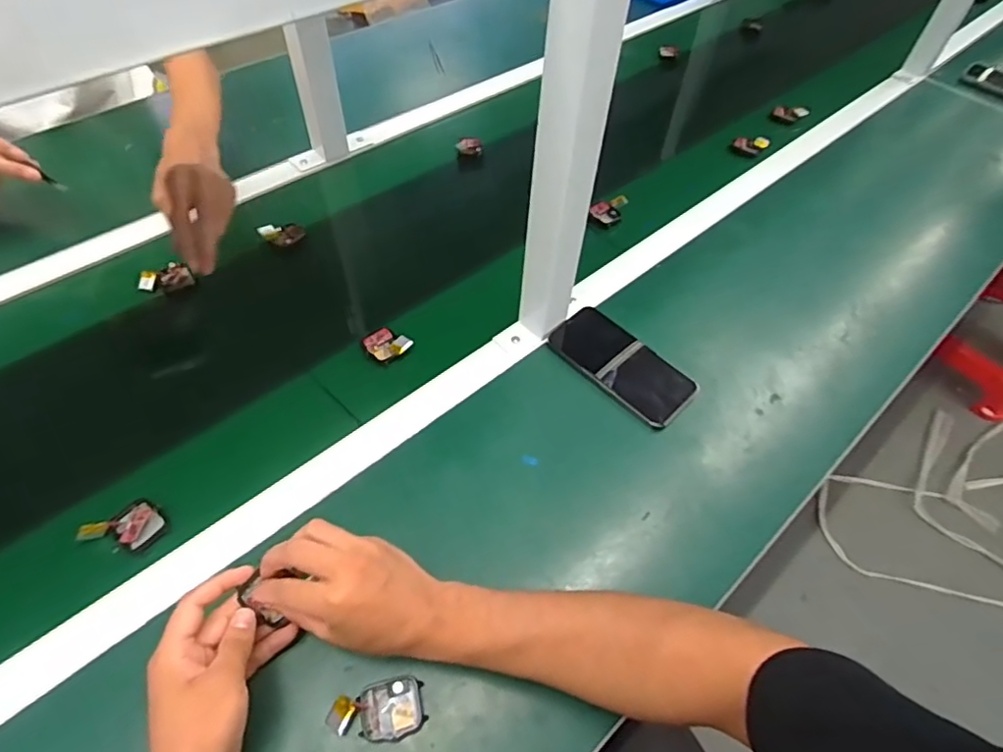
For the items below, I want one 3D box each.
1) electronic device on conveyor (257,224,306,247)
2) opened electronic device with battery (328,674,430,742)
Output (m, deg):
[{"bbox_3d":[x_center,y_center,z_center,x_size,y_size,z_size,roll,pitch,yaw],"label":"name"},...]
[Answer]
[{"bbox_3d":[-0.276,-0.178,0.721,0.053,0.012,0.033,-16,59,-15],"label":"electronic device on conveyor"},{"bbox_3d":[-0.092,0.250,0.424,0.069,0.015,0.039,-11,58,-12],"label":"opened electronic device with battery"}]

